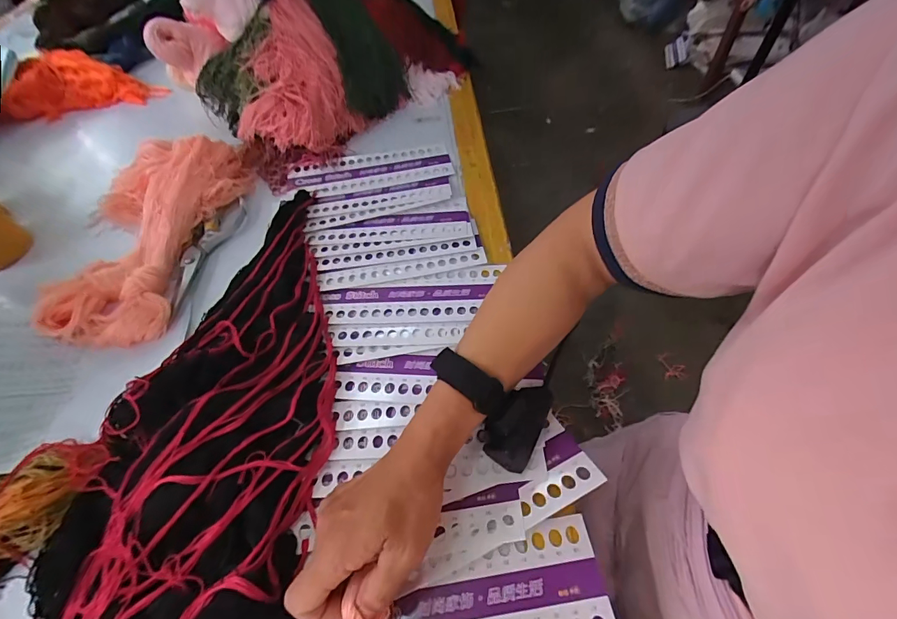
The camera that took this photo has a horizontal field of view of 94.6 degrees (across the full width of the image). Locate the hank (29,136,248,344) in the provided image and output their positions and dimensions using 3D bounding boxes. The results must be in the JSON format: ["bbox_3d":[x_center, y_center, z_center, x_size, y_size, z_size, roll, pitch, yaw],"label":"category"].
[{"bbox_3d":[-0.404,-0.116,0.535,0.202,0.052,0.346,2,54,5],"label":"hank"}]

